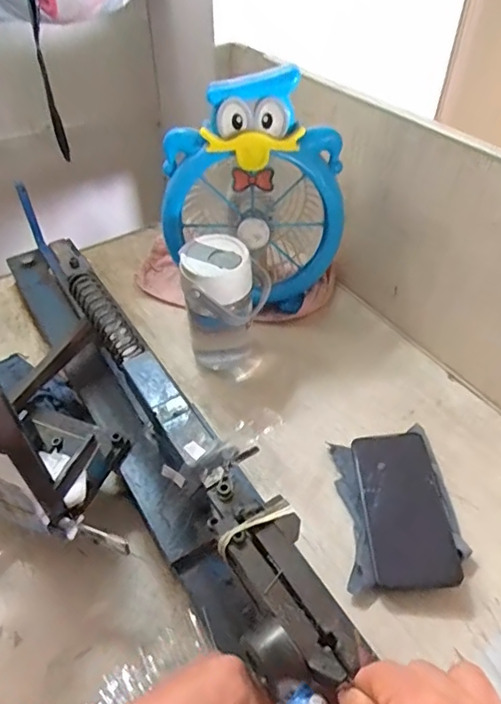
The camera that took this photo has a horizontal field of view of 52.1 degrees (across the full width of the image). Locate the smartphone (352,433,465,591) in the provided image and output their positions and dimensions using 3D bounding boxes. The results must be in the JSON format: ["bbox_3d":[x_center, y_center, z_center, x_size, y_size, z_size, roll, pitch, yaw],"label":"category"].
[{"bbox_3d":[0.151,0.149,0.509,0.075,0.012,0.161,-14,43,14],"label":"smartphone"}]

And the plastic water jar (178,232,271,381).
[{"bbox_3d":[-0.028,-0.052,0.623,0.093,0.166,0.085,0,45,0],"label":"plastic water jar"}]

